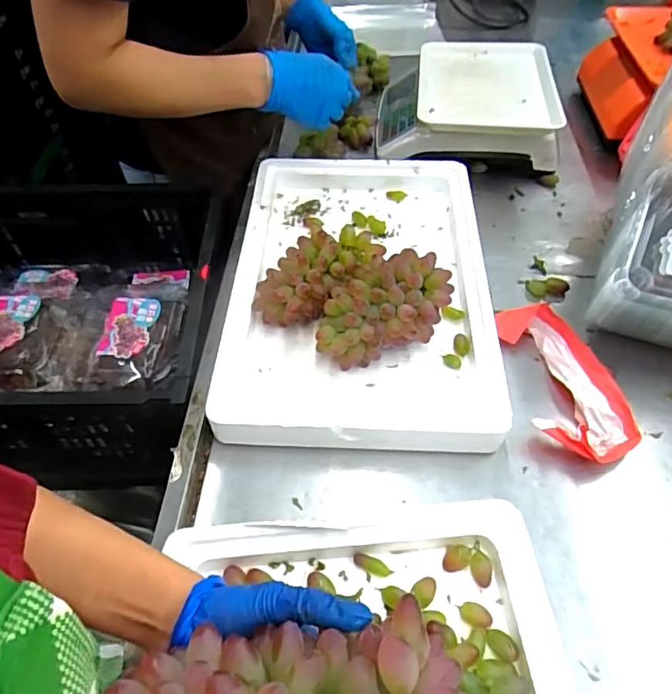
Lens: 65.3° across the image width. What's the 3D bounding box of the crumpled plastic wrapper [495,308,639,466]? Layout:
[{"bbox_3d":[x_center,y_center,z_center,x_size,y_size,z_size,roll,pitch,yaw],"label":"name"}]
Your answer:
[{"bbox_3d":[0.252,0.035,0.571,0.111,0.036,0.194,-3,49,0],"label":"crumpled plastic wrapper"}]

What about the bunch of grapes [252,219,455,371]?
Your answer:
[{"bbox_3d":[0.018,-0.055,0.569,0.178,0.083,0.147,33,59,24],"label":"bunch of grapes"}]

